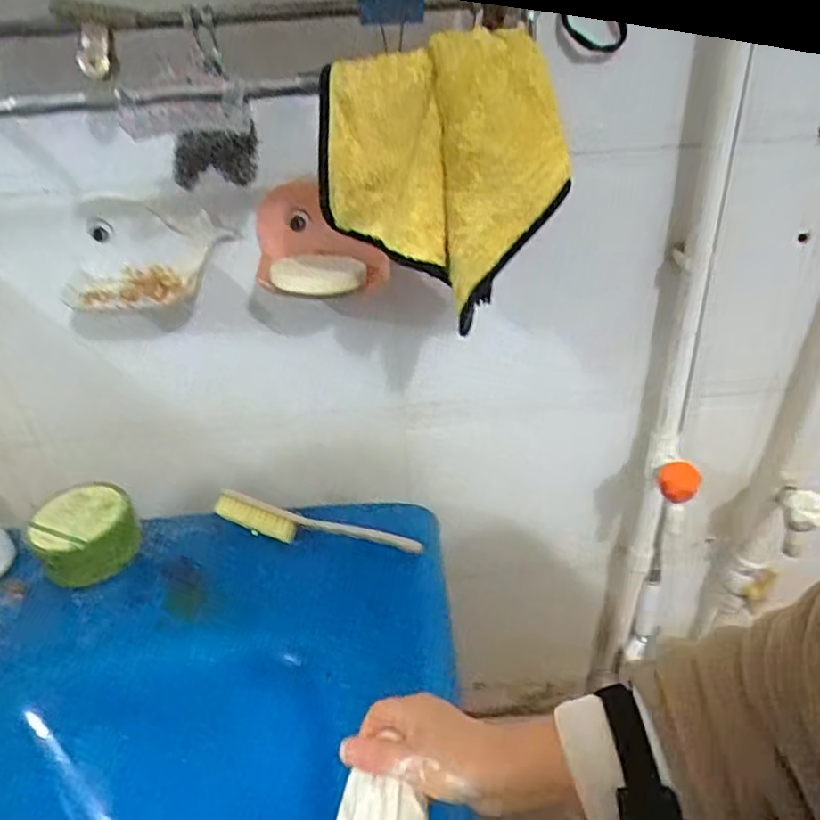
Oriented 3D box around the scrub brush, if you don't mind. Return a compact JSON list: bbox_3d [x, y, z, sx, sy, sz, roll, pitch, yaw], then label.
[{"bbox_3d":[-0.098,0.121,0.694,0.218,0.051,0.025,5,36,11],"label":"scrub brush"}]

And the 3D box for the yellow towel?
[{"bbox_3d":[0.023,-0.177,0.489,0.157,0.175,0.092,18,40,27],"label":"yellow towel"}]

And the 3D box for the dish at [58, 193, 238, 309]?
[{"bbox_3d":[-0.259,-0.146,0.641,0.165,0.087,0.078,-5,35,-2],"label":"dish"}]

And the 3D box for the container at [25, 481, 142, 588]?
[{"bbox_3d":[-0.332,0.131,0.695,0.096,0.071,0.094,-20,38,-21],"label":"container"}]

